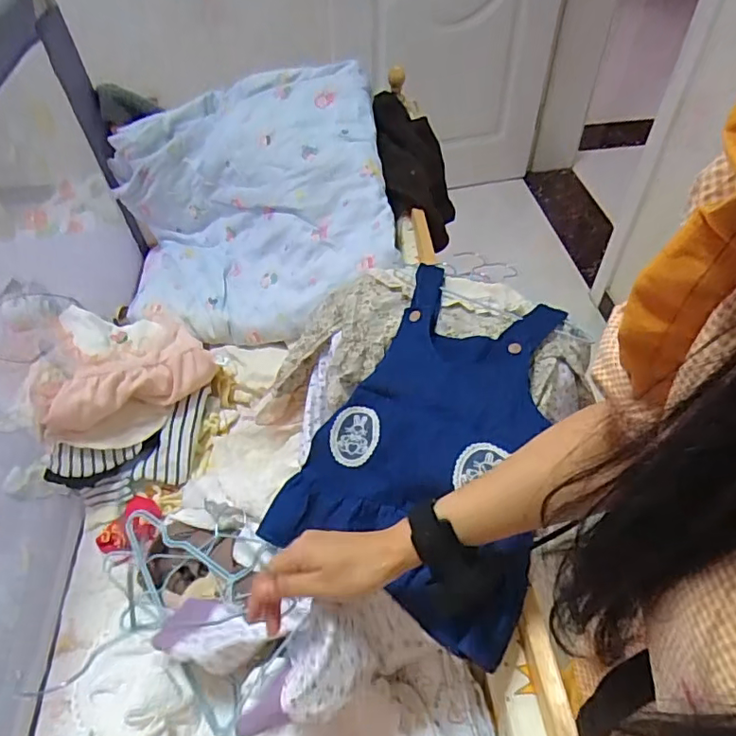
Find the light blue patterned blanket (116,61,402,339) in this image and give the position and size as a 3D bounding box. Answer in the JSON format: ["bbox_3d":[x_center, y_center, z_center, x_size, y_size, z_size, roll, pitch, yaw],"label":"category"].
[{"bbox_3d":[-0.221,-0.295,1.015,0.484,0.302,0.466,-12,50,-10],"label":"light blue patterned blanket"}]

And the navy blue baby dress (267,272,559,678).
[{"bbox_3d":[0.106,0.083,0.677,0.309,0.168,0.411,29,55,23],"label":"navy blue baby dress"}]

